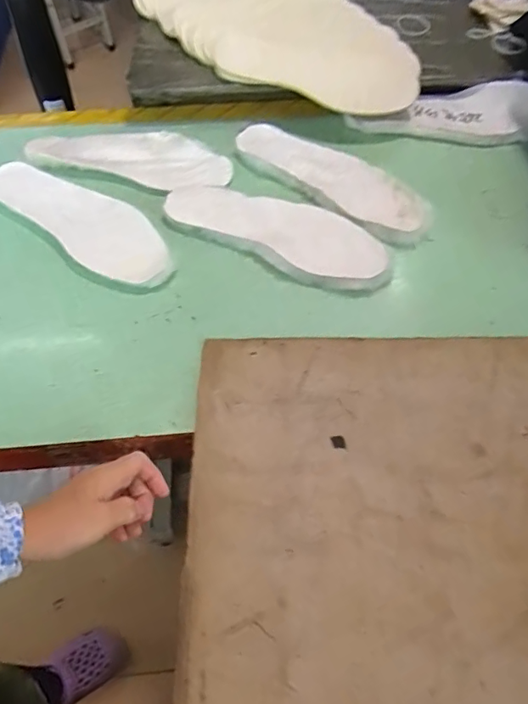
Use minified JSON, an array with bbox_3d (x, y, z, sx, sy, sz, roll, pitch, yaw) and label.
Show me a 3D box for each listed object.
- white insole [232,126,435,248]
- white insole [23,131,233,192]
[{"bbox_3d":[0.090,-0.231,0.669,0.283,0.019,0.093,36,67,19],"label":"white insole"},{"bbox_3d":[-0.180,-0.271,0.699,0.270,0.023,0.090,12,61,7],"label":"white insole"}]

